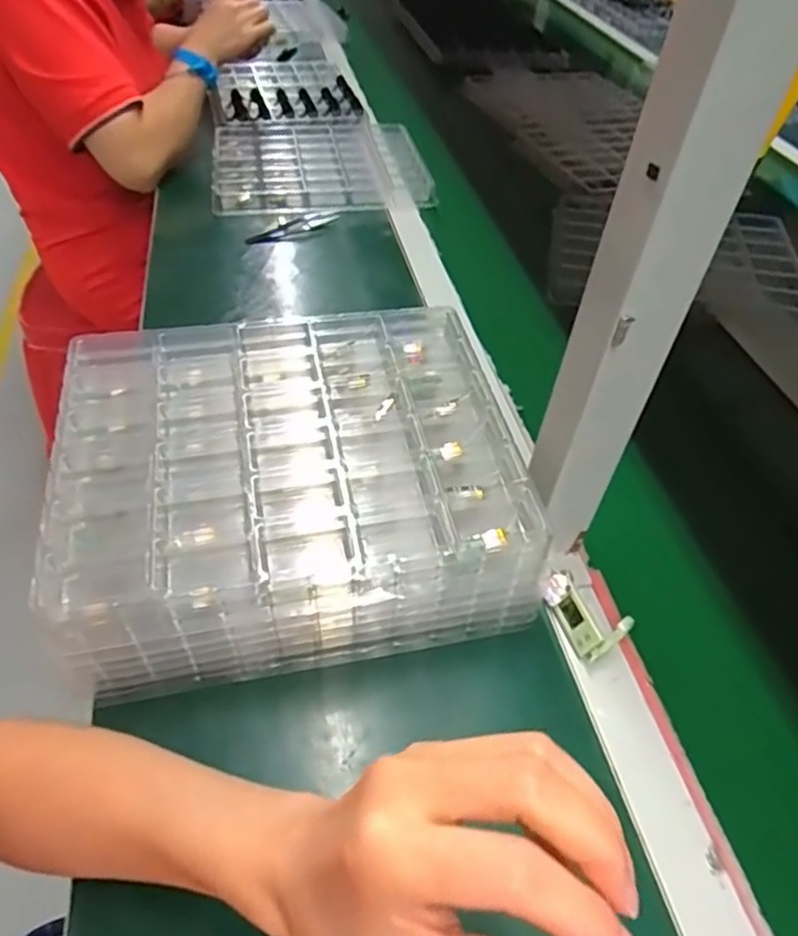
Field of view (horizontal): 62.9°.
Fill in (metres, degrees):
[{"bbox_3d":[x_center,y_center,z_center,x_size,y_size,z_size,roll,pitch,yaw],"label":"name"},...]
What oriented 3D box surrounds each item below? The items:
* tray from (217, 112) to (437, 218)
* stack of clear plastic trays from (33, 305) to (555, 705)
[{"bbox_3d":[-0.116,-0.450,0.954,0.296,0.033,0.281,-4,47,-9],"label":"tray"},{"bbox_3d":[-0.076,0.008,0.470,0.294,0.095,0.245,-7,48,-11],"label":"stack of clear plastic trays"}]

